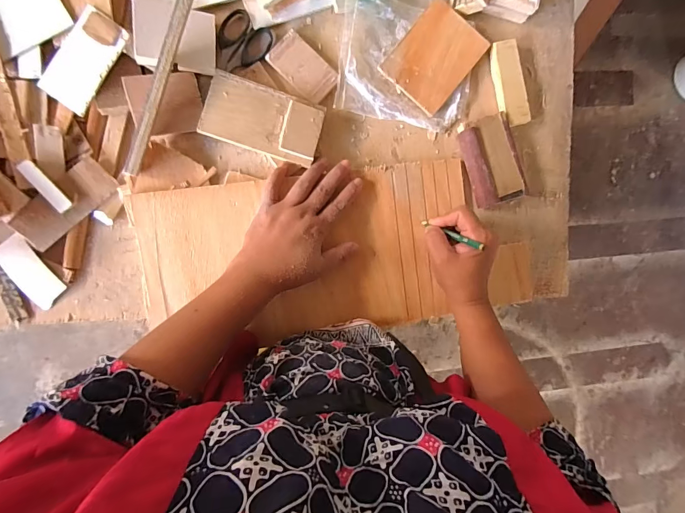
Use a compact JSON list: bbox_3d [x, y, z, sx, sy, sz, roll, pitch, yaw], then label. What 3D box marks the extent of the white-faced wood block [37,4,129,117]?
[{"bbox_3d":[-0.257,-0.196,0.362,0.047,0.010,0.095,32,87,-7],"label":"white-faced wood block"}]

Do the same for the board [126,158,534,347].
[{"bbox_3d":[0.008,-0.010,0.439,0.468,0.016,0.202,0,90,-10],"label":"board"}]

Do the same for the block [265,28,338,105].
[{"bbox_3d":[-0.046,-0.218,0.422,0.076,0.005,0.047,41,86,-7],"label":"block"}]

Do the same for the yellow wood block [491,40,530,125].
[{"bbox_3d":[0.210,-0.216,0.460,0.032,0.017,0.101,-14,93,-7],"label":"yellow wood block"}]

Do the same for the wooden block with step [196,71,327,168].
[{"bbox_3d":[-0.087,-0.152,0.406,0.125,0.020,0.070,16,89,-7],"label":"wooden block with step"}]

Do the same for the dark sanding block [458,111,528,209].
[{"bbox_3d":[0.189,-0.119,0.458,0.068,0.021,0.104,-19,94,-6],"label":"dark sanding block"}]

